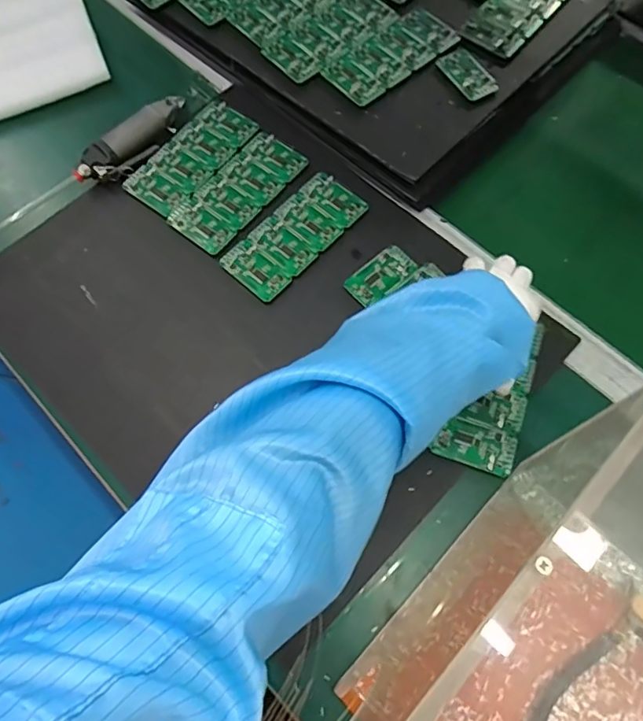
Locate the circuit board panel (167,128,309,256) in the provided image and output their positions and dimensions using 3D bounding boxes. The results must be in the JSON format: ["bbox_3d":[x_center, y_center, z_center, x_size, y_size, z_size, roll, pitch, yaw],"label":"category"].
[{"bbox_3d":[-0.092,-0.191,0.595,0.073,0.006,0.162,36,72,15],"label":"circuit board panel"}]

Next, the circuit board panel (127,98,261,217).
[{"bbox_3d":[-0.148,-0.235,0.617,0.075,0.007,0.160,31,73,17],"label":"circuit board panel"}]

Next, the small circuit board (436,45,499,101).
[{"bbox_3d":[0.165,-0.328,0.613,0.042,0.004,0.077,-27,69,-10],"label":"small circuit board"}]

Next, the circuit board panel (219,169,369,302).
[{"bbox_3d":[-0.028,-0.137,0.575,0.075,0.006,0.160,41,74,16],"label":"circuit board panel"}]

